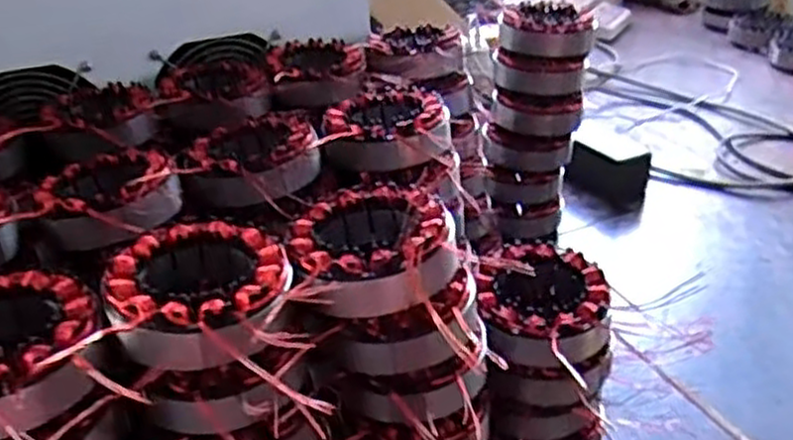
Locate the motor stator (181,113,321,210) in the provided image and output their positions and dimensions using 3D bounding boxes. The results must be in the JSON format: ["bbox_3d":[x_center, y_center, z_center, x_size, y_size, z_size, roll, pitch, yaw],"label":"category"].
[{"bbox_3d":[-0.096,-0.040,0.516,0.080,0.034,0.082,-1,30,1],"label":"motor stator"}]

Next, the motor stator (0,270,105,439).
[{"bbox_3d":[-0.177,0.059,0.343,0.081,0.030,0.084,-1,30,1],"label":"motor stator"}]

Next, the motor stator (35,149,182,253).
[{"bbox_3d":[-0.180,-0.014,0.476,0.093,0.032,0.077,19,36,32],"label":"motor stator"}]

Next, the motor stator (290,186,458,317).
[{"bbox_3d":[-0.011,0.014,0.410,0.084,0.033,0.087,-2,30,0],"label":"motor stator"}]

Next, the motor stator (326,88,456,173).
[{"bbox_3d":[-0.006,-0.061,0.545,0.088,0.036,0.088,-5,30,-6],"label":"motor stator"}]

